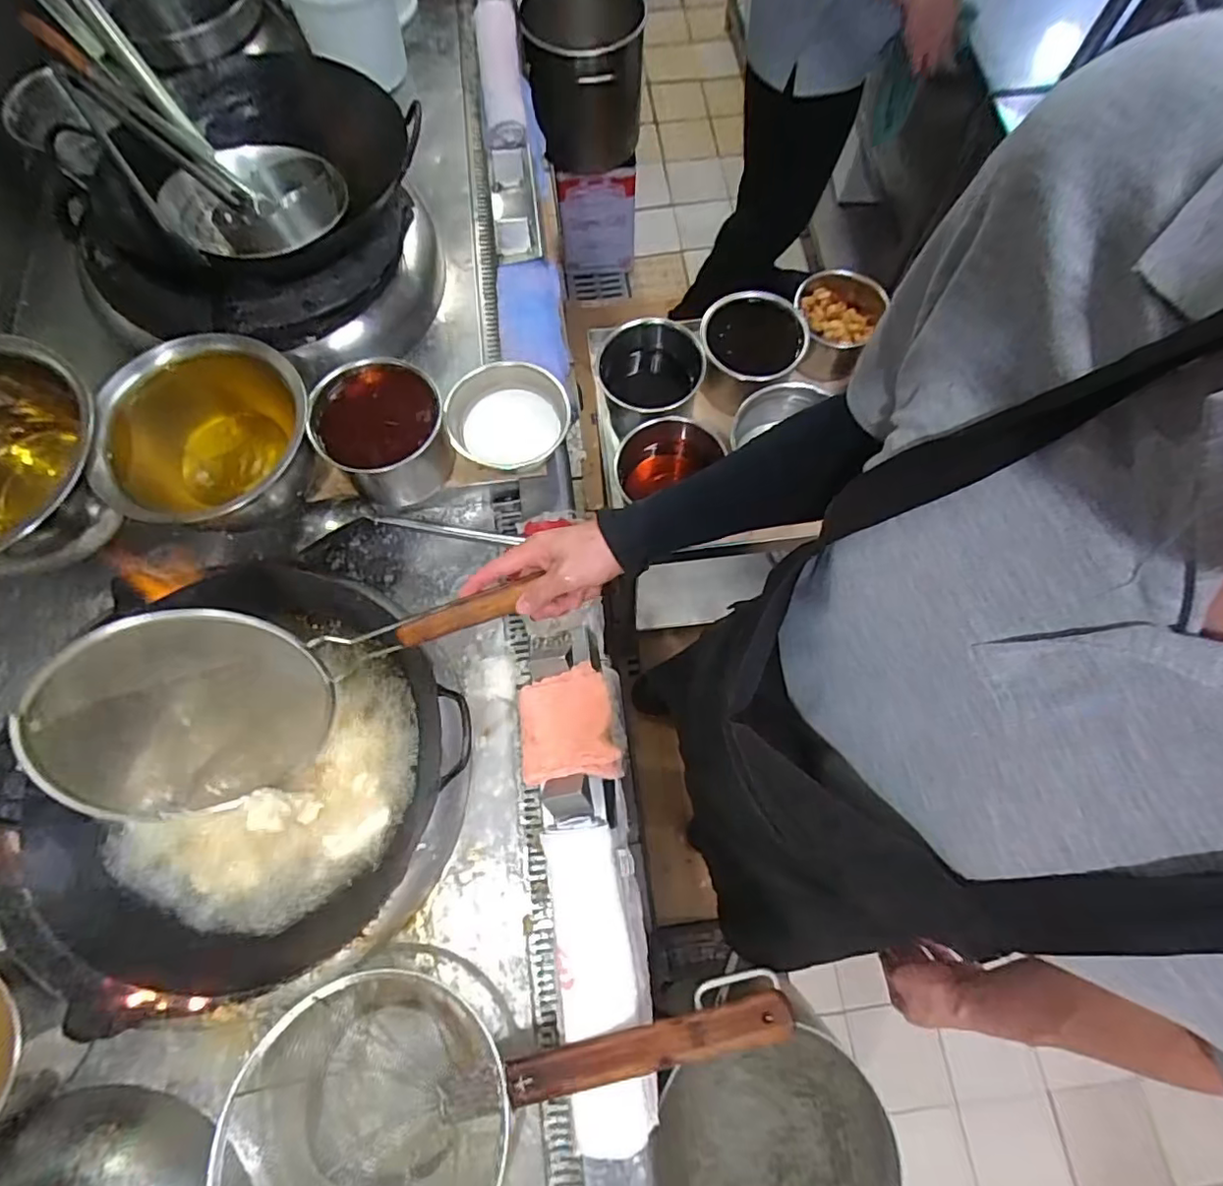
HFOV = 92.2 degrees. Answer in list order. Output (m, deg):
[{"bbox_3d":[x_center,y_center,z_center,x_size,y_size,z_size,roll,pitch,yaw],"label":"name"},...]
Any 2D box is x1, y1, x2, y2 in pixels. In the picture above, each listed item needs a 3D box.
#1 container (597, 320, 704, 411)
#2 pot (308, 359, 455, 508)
[{"bbox_3d":[0.060,-0.313,0.889,0.141,0.131,0.146,-2,73,0],"label":"container"},{"bbox_3d":[-0.302,-0.220,0.795,0.155,0.115,0.157,0,73,1],"label":"pot"}]

